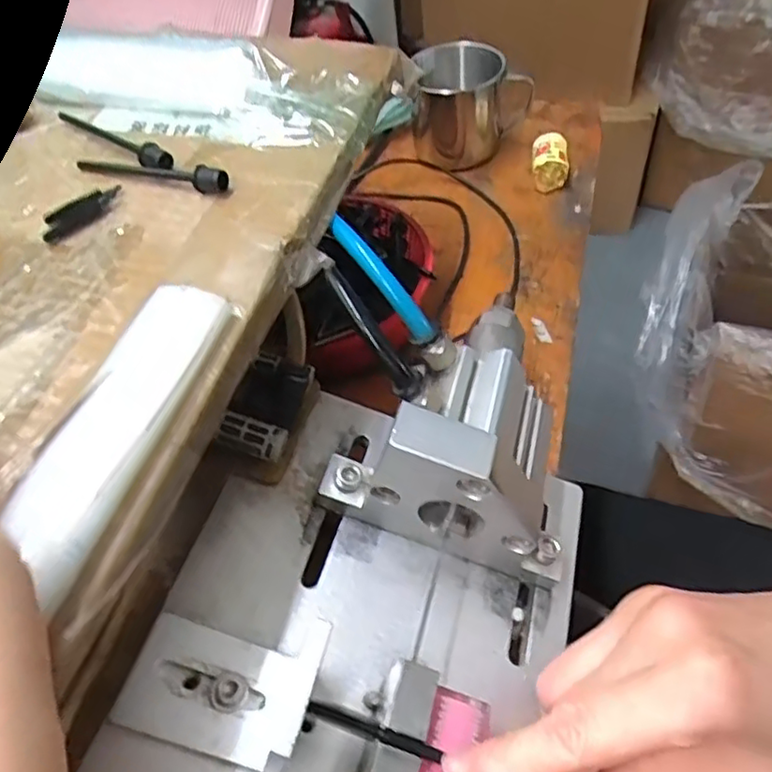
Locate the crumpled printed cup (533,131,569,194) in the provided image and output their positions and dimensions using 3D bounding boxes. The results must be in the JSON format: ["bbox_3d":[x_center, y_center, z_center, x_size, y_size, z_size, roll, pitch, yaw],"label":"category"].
[{"bbox_3d":[0.121,-0.164,0.467,0.025,0.027,0.034,2,52,10],"label":"crumpled printed cup"}]

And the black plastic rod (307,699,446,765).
[{"bbox_3d":[0.020,0.119,0.201,0.094,0.005,0.007,19,57,5],"label":"black plastic rod"}]

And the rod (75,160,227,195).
[{"bbox_3d":[-0.099,-0.090,0.266,0.075,0.010,0.007,15,56,16],"label":"rod"}]

